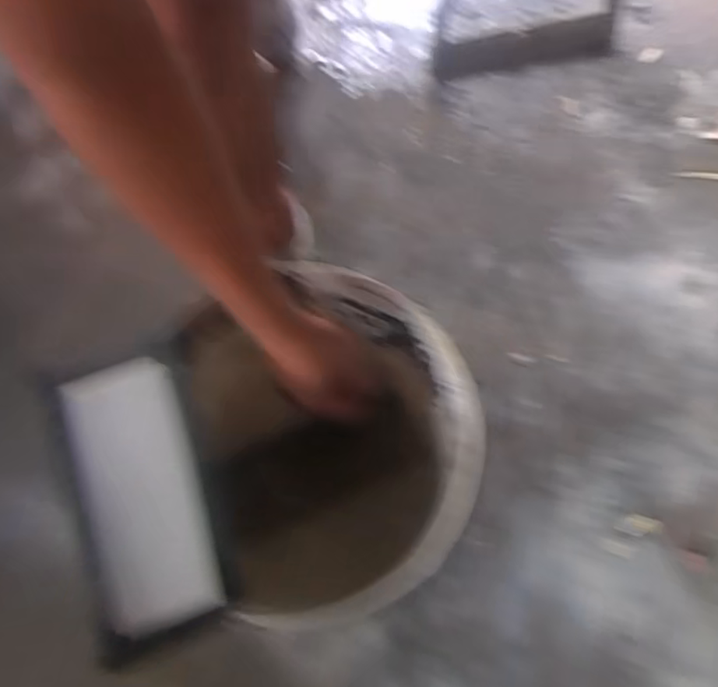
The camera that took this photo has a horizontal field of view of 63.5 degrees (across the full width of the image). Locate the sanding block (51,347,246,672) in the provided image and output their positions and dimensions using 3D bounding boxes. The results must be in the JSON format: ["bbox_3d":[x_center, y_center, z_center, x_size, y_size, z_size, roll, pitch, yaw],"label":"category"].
[{"bbox_3d":[-0.168,0.107,0.443,0.099,0.027,0.229,-23,66,-8],"label":"sanding block"}]

